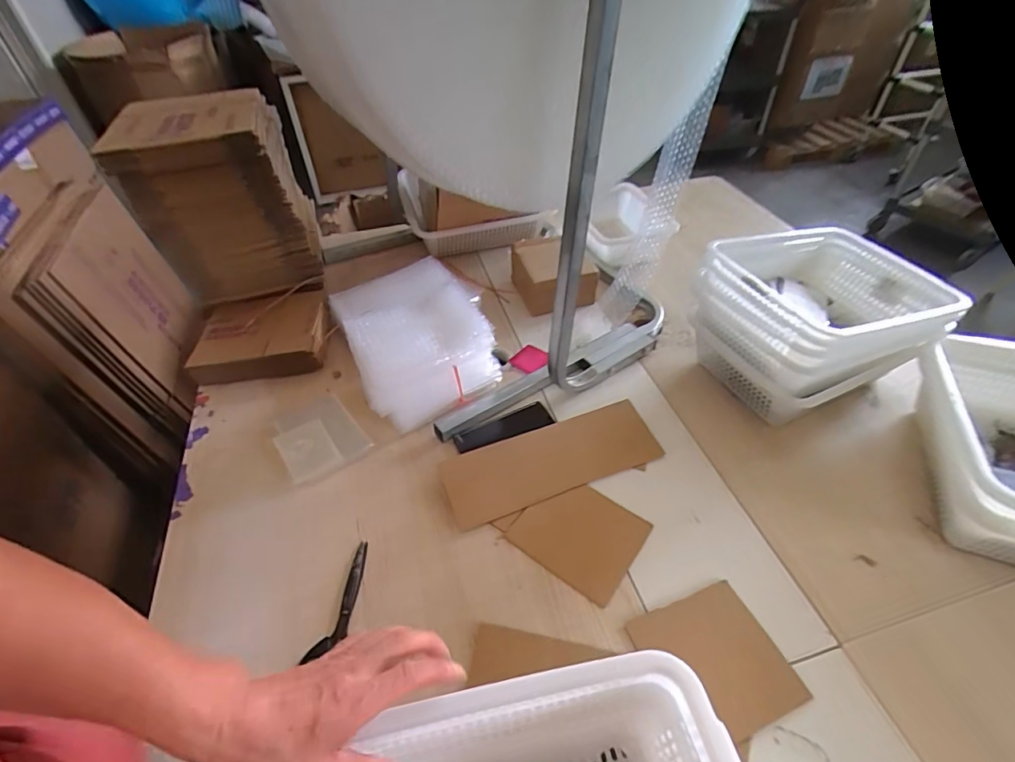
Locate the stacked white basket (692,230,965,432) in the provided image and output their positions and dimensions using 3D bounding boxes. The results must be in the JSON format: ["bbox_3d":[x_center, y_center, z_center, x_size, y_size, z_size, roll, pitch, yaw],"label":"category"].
[{"bbox_3d":[0.519,-0.101,0.851,0.349,0.215,0.277,-21,48,-17],"label":"stacked white basket"}]

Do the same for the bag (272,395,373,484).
[{"bbox_3d":[-0.315,0.087,0.816,0.121,0.020,0.161,-30,51,-26],"label":"bag"}]

